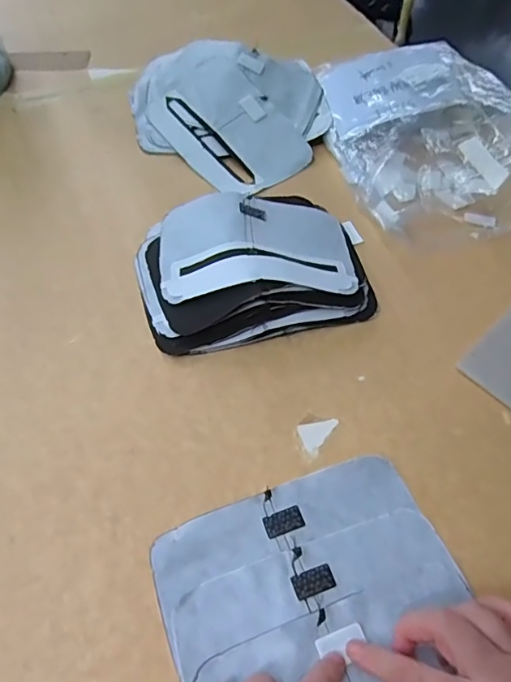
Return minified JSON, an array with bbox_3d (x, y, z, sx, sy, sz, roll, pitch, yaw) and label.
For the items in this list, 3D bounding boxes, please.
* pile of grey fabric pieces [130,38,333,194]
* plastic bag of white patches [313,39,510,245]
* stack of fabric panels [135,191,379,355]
[{"bbox_3d":[-0.036,-0.291,0.639,0.247,0.066,0.227,-2,54,-1],"label":"pile of grey fabric pieces"},{"bbox_3d":[0.193,-0.246,0.597,0.189,0.095,0.296,-16,55,-11],"label":"plastic bag of white patches"},{"bbox_3d":[-0.004,-0.080,0.502,0.214,0.053,0.160,-13,55,-9],"label":"stack of fabric panels"}]

